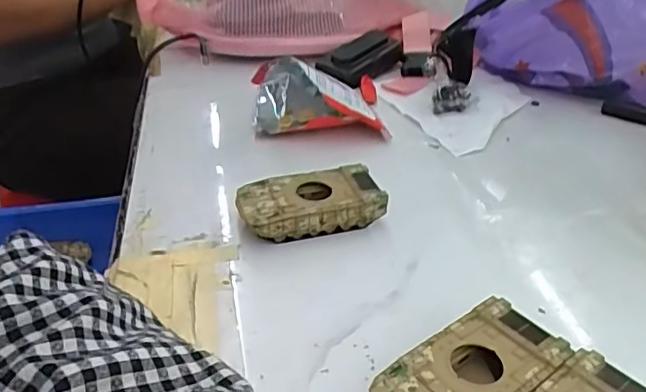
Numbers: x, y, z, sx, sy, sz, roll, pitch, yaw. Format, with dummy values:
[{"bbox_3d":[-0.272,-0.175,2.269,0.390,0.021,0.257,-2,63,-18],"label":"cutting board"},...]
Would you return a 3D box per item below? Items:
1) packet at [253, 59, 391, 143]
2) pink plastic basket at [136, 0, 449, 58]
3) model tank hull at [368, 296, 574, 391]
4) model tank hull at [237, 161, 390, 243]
[{"bbox_3d":[-0.006,-0.090,0.524,0.104,0.063,0.075,-7,33,-12],"label":"packet"},{"bbox_3d":[-0.038,-0.210,0.688,0.318,0.082,0.142,-3,33,-6],"label":"pink plastic basket"},{"bbox_3d":[0.070,0.090,0.286,0.093,0.026,0.049,-24,40,-33],"label":"model tank hull"},{"bbox_3d":[-0.009,0.007,0.409,0.095,0.028,0.047,-8,34,-14],"label":"model tank hull"}]

